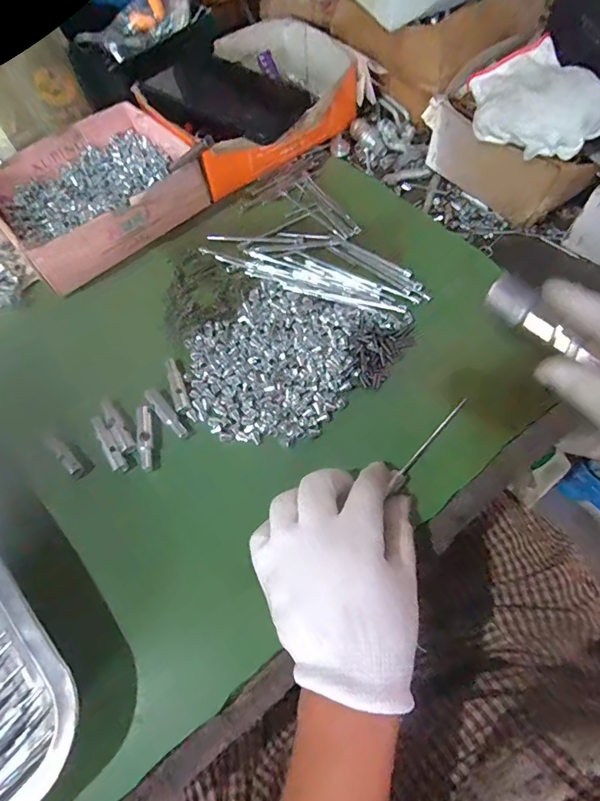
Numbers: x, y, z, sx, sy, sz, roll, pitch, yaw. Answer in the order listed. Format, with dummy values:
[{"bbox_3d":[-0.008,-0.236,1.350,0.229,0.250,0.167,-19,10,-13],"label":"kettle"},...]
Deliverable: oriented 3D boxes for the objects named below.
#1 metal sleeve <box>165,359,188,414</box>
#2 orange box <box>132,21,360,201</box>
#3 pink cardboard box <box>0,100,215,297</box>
[{"bbox_3d":[-0.099,-0.013,0.351,0.009,0.006,0.049,-17,64,-5],"label":"metal sleeve"},{"bbox_3d":[-0.051,-0.313,0.463,0.198,0.058,0.158,-28,66,-11],"label":"orange box"},{"bbox_3d":[-0.199,-0.203,0.423,0.182,0.045,0.158,-40,68,-15],"label":"pink cardboard box"}]

